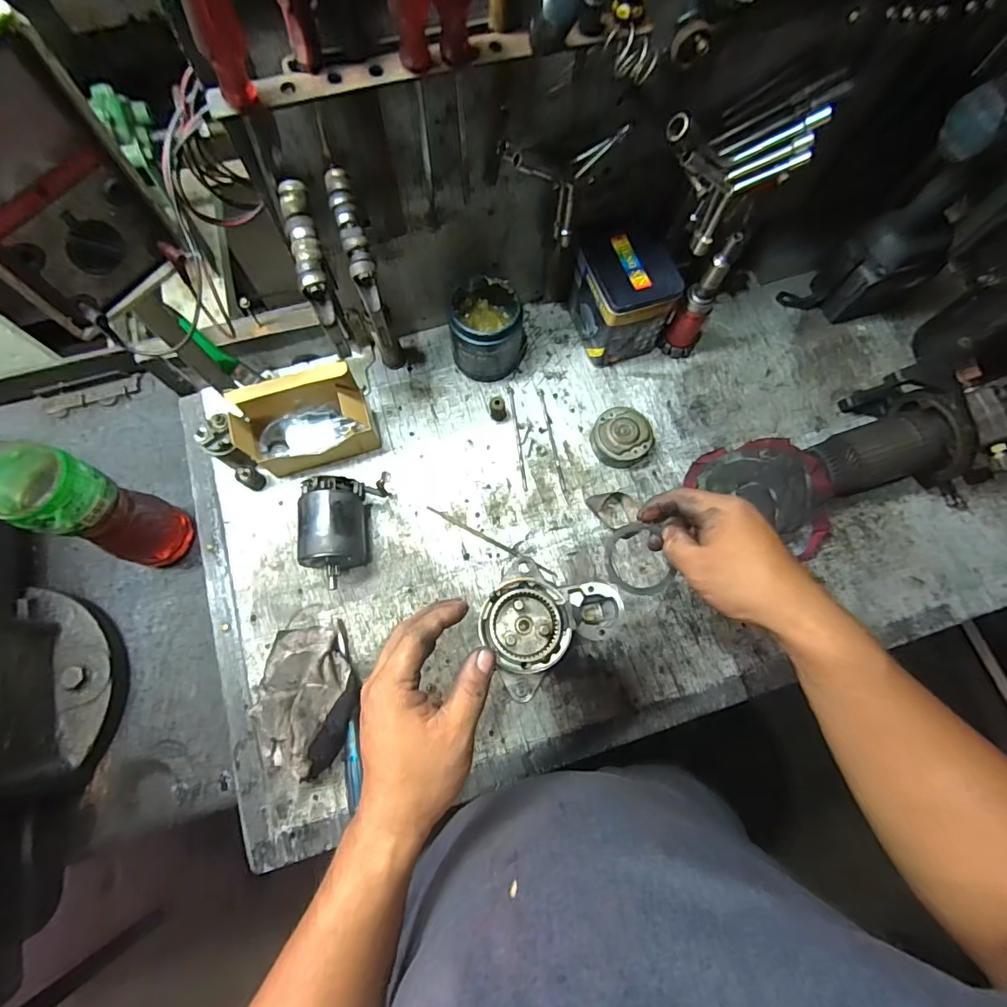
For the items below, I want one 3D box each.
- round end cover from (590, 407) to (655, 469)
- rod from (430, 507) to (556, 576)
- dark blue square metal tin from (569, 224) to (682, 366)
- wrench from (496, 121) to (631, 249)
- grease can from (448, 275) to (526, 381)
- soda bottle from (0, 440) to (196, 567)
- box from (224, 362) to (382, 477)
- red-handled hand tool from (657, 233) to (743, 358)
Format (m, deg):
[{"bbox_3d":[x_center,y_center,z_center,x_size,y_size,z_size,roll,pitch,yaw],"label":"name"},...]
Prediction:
[{"bbox_3d":[0.150,-0.085,0.630,0.067,0.036,0.072,0,74,-1],"label":"round end cover"},{"bbox_3d":[-0.015,0.046,0.607,0.177,0.004,0.007,28,75,6],"label":"rod"},{"bbox_3d":[0.151,-0.262,0.635,0.099,0.125,0.113,-19,75,-7],"label":"dark blue square metal tin"},{"bbox_3d":[0.056,-0.308,0.494,0.118,0.109,0.023,-14,74,-6],"label":"wrench"},{"bbox_3d":[-0.018,-0.217,0.629,0.089,0.096,0.086,0,74,-1],"label":"grease can"},{"bbox_3d":[-0.432,0.004,0.511,0.086,0.272,0.079,16,74,3],"label":"soda bottle"},{"bbox_3d":[-0.233,-0.094,0.587,0.145,0.107,0.084,-14,75,-5],"label":"box"},{"bbox_3d":[0.243,-0.247,0.603,0.045,0.182,0.053,35,76,8],"label":"red-handled hand tool"}]

